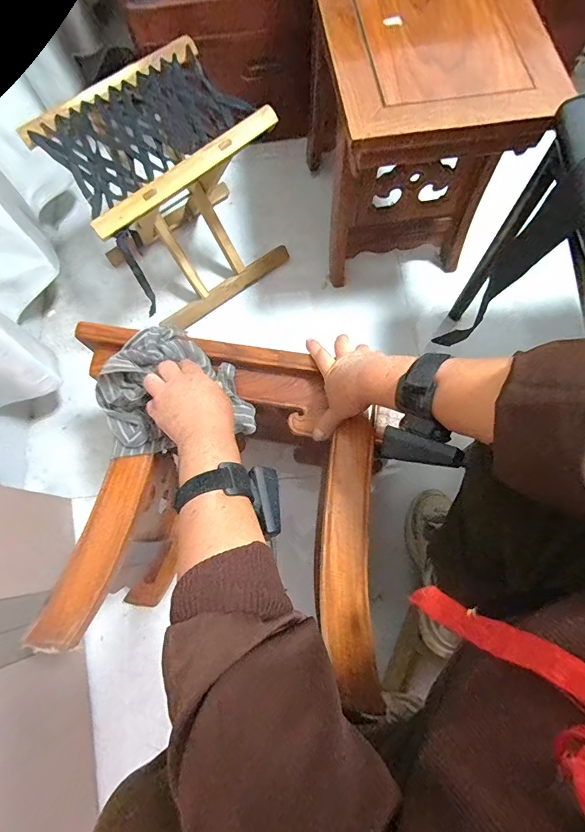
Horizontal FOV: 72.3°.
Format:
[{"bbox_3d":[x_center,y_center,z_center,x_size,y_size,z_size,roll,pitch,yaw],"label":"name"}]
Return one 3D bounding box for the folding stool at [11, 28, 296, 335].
[{"bbox_3d":[-0.215,-0.384,0.742,0.311,0.303,0.290,-41,76,-13],"label":"folding stool"}]

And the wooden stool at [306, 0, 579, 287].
[{"bbox_3d":[0.186,-0.540,0.732,0.287,0.355,0.490,-8,71,-3],"label":"wooden stool"}]

